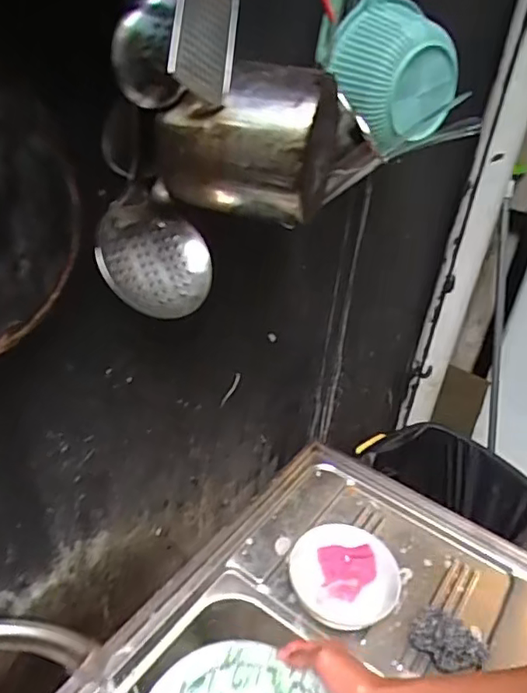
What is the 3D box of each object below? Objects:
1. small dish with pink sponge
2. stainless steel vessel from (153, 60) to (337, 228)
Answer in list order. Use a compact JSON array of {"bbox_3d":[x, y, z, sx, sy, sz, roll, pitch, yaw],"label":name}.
[{"bbox_3d":[0.109,0.312,0.794,0.146,0.048,0.136,2,47,-2],"label":"small dish with pink sponge"},{"bbox_3d":[-0.014,-0.167,0.467,0.132,0.105,0.095,9,34,5],"label":"stainless steel vessel"}]

